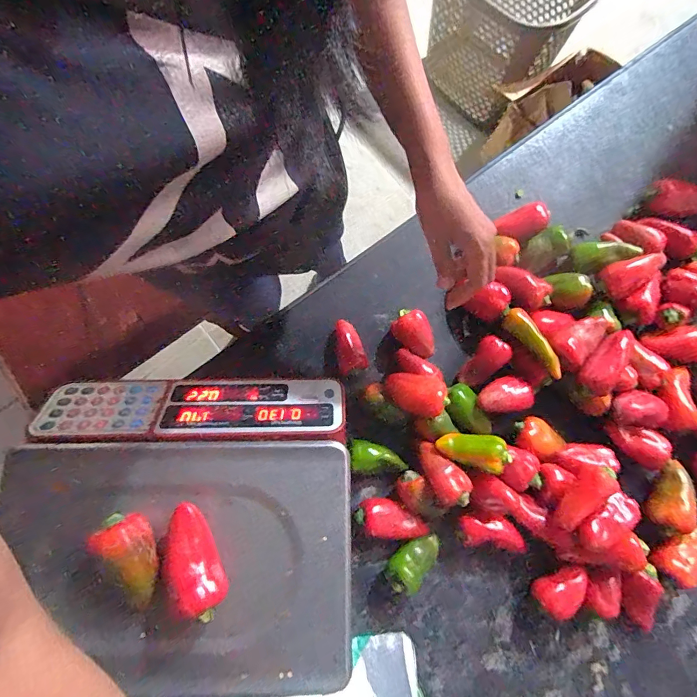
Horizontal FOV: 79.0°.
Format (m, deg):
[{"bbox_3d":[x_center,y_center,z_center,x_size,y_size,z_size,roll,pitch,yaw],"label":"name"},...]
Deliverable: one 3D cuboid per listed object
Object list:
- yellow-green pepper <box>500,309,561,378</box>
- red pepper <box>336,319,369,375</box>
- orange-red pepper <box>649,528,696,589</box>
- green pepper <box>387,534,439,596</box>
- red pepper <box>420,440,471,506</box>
[{"bbox_3d":[0.232,-0.010,0.531,0.023,0.033,0.101,-34,80,-7],"label":"yellow-green pepper"},{"bbox_3d":[-0.002,-0.001,0.561,0.037,0.025,0.068,-19,78,-3],"label":"red pepper"},{"bbox_3d":[0.396,0.247,0.502,0.079,0.034,0.051,-32,79,-5],"label":"orange-red pepper"},{"bbox_3d":[0.076,0.248,0.497,0.039,0.035,0.069,38,82,8],"label":"green pepper"},{"bbox_3d":[0.113,0.146,0.500,0.041,0.031,0.078,-22,78,-5],"label":"red pepper"}]

